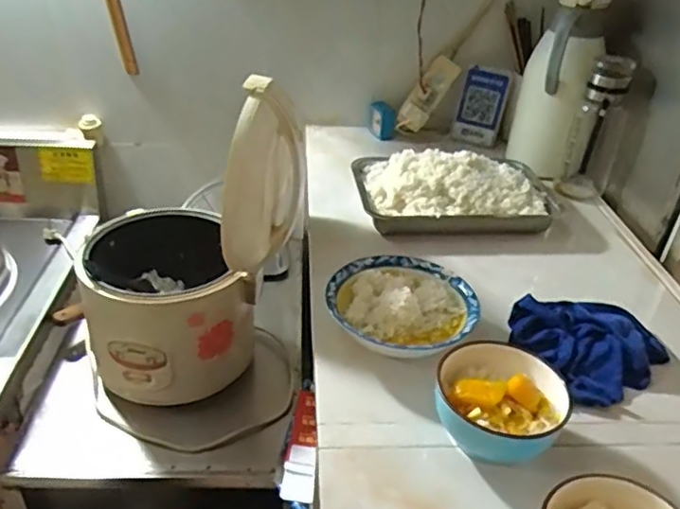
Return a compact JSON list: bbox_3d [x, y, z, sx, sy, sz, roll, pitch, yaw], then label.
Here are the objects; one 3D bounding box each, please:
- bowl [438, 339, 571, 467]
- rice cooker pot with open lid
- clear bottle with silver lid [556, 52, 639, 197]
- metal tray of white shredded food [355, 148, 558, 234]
[{"bbox_3d":[0.157,0.150,0.600,0.127,0.066,0.120,23,38,26],"label":"bowl"},{"bbox_3d":[-0.217,-0.022,0.880,0.299,0.455,0.282,3,34,-2],"label":"rice cooker pot with open lid"},{"bbox_3d":[0.430,-0.201,1.023,0.080,0.237,0.072,17,36,18],"label":"clear bottle with silver lid"},{"bbox_3d":[0.186,-0.112,0.989,0.306,0.077,0.190,-1,34,-8],"label":"metal tray of white shredded food"}]

